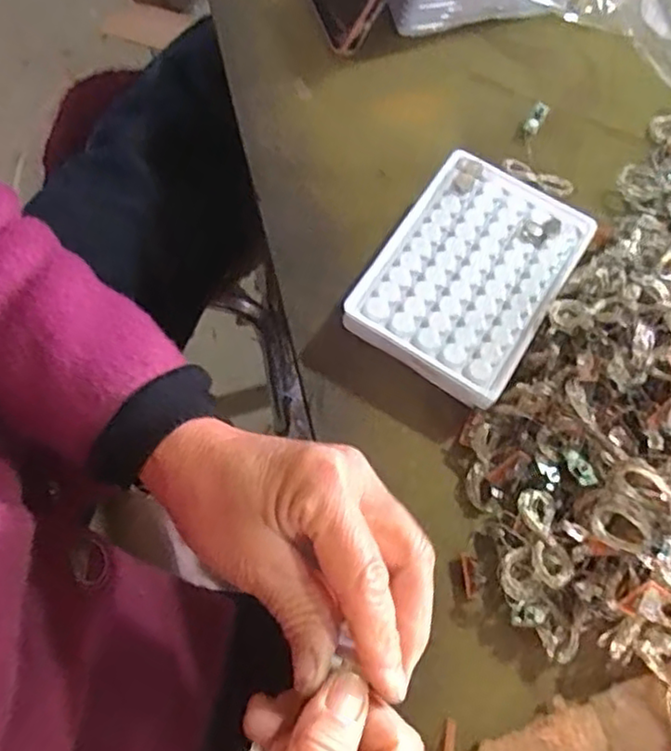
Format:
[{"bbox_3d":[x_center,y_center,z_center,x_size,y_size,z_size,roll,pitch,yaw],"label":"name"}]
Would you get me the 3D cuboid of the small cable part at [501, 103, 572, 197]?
[{"bbox_3d":[0.139,-0.145,0.428,0.046,0.016,0.056,28,71,8],"label":"small cable part"}]

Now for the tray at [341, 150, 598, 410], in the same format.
[{"bbox_3d":[0.076,-0.056,0.380,0.095,0.035,0.128,32,72,10],"label":"tray"}]

